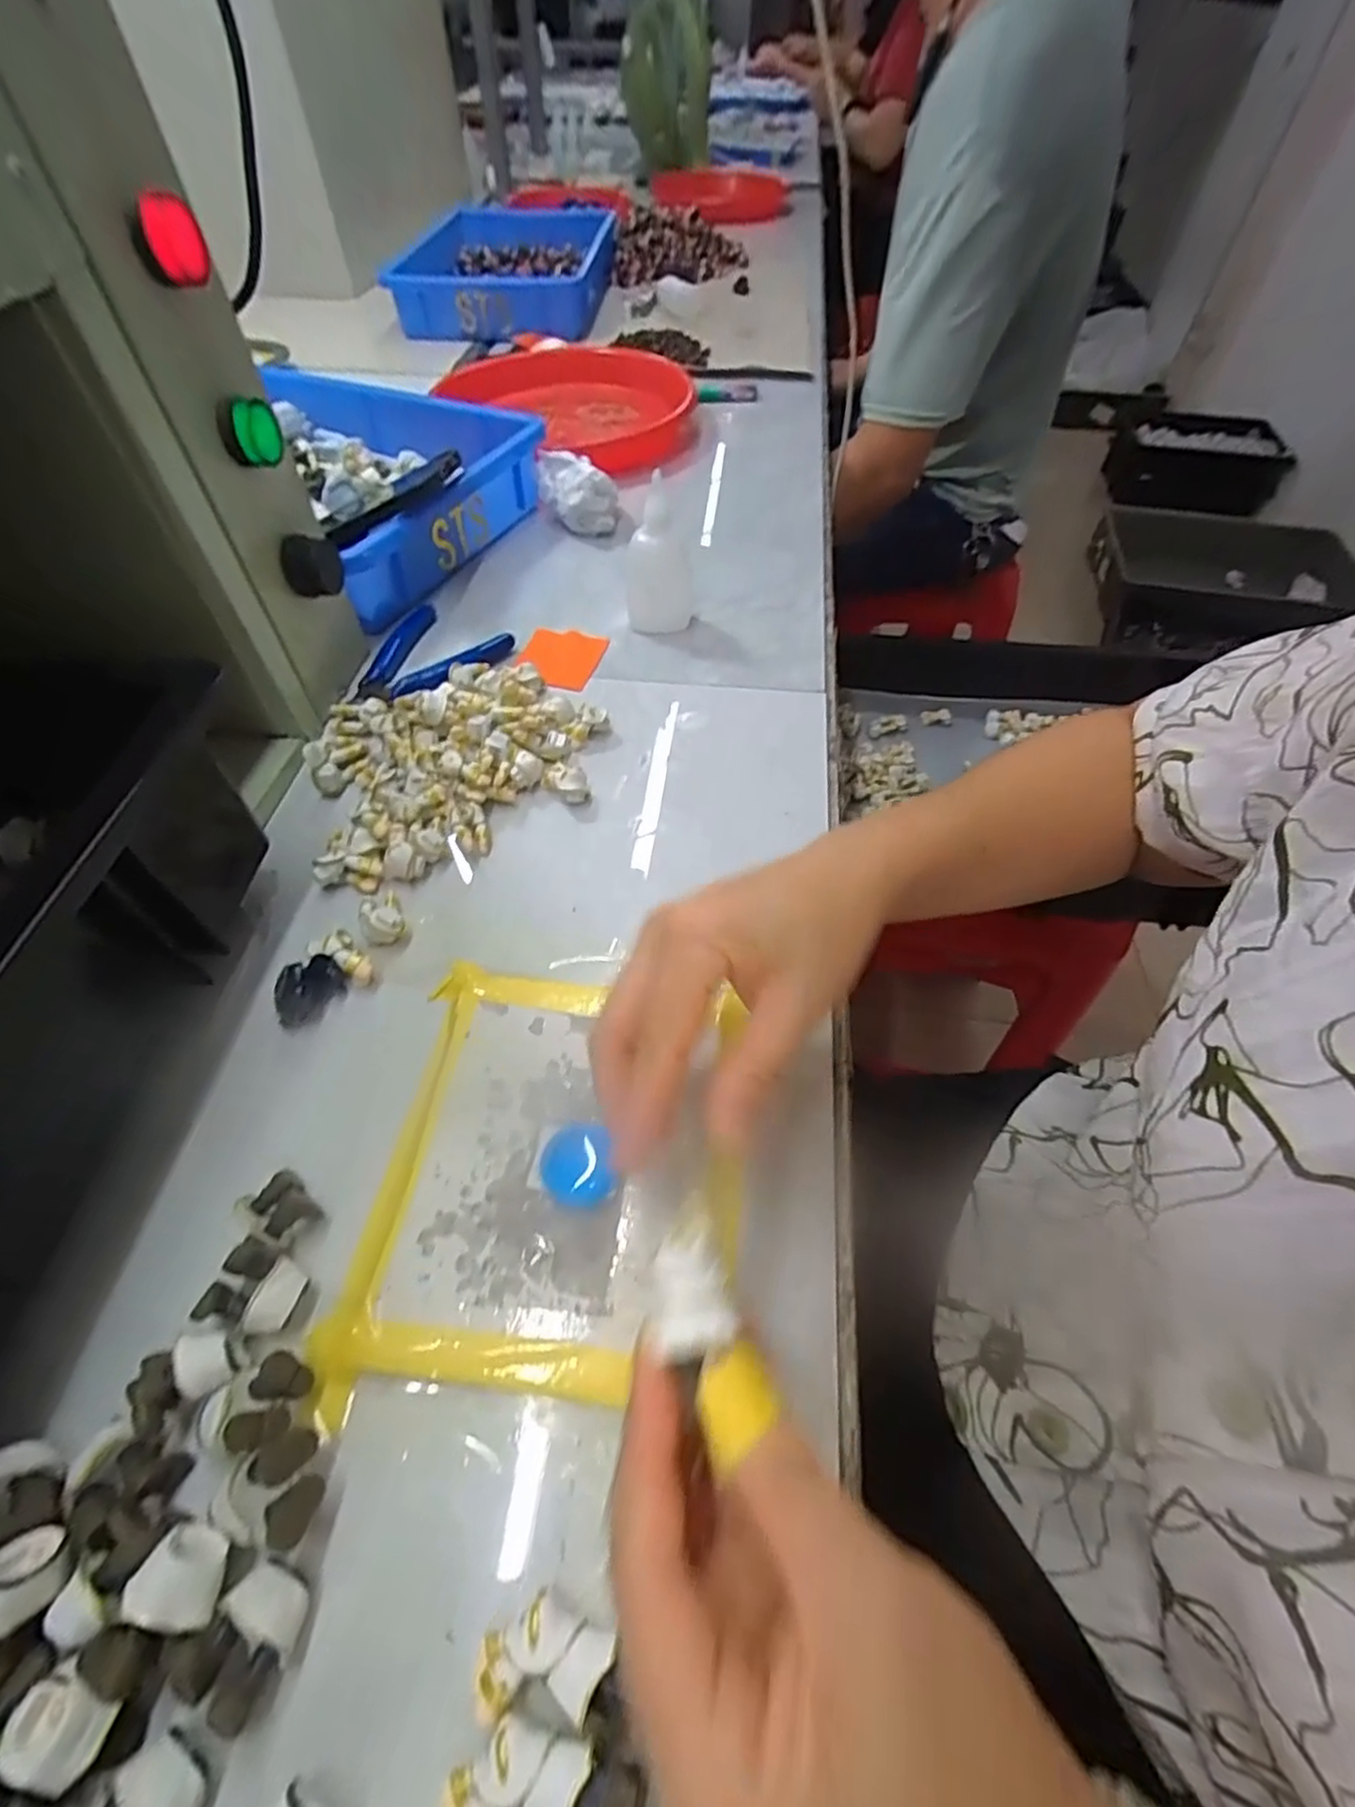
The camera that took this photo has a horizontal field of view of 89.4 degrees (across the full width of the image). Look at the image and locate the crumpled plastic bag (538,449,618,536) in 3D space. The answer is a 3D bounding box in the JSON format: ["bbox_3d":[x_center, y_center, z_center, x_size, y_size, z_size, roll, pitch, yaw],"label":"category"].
[{"bbox_3d":[-0.082,-0.333,0.561,0.071,0.057,0.045,17,55,13],"label":"crumpled plastic bag"}]

